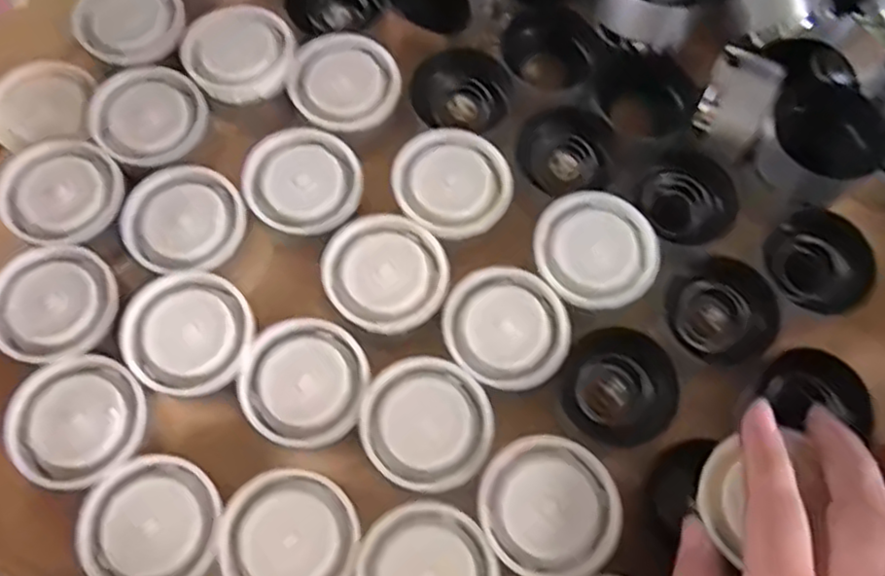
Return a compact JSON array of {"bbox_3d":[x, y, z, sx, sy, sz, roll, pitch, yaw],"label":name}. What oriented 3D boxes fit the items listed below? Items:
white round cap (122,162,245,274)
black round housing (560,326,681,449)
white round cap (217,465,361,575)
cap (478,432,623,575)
[{"bbox_3d":[-0.138,-0.036,0.365,0.060,0.009,0.060,-38,74,-13],"label":"white round cap"},{"bbox_3d":[0.094,0.053,0.364,0.057,0.014,0.059,0,69,1],"label":"black round housing"},{"bbox_3d":[-0.071,0.122,0.328,0.061,0.034,0.061,1,69,1],"label":"white round cap"},{"bbox_3d":[0.050,0.103,0.319,0.062,0.005,0.064,-1,73,2],"label":"cap"}]

